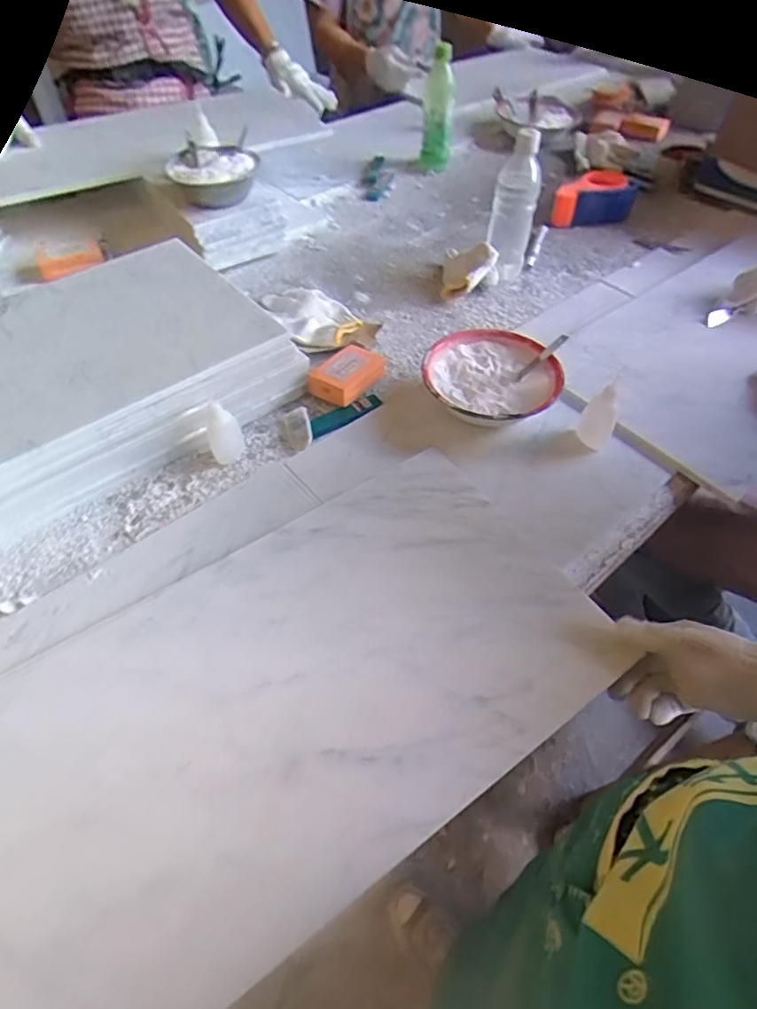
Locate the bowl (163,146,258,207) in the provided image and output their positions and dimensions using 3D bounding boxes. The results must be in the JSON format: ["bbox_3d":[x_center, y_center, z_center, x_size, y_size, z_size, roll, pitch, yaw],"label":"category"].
[{"bbox_3d":[-0.267,-0.535,0.871,0.137,0.054,0.137,-10,52,-6],"label":"bowl"}]

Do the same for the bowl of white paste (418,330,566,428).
[{"bbox_3d":[0.138,-0.151,0.661,0.156,0.048,0.153,-1,52,1],"label":"bowl of white paste"}]

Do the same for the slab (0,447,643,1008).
[{"bbox_3d":[-0.102,0.165,0.445,0.592,0.018,0.313,-30,57,-20],"label":"slab"}]

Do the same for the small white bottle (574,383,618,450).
[{"bbox_3d":[0.257,-0.106,0.612,0.036,0.072,0.041,10,53,10],"label":"small white bottle"}]

